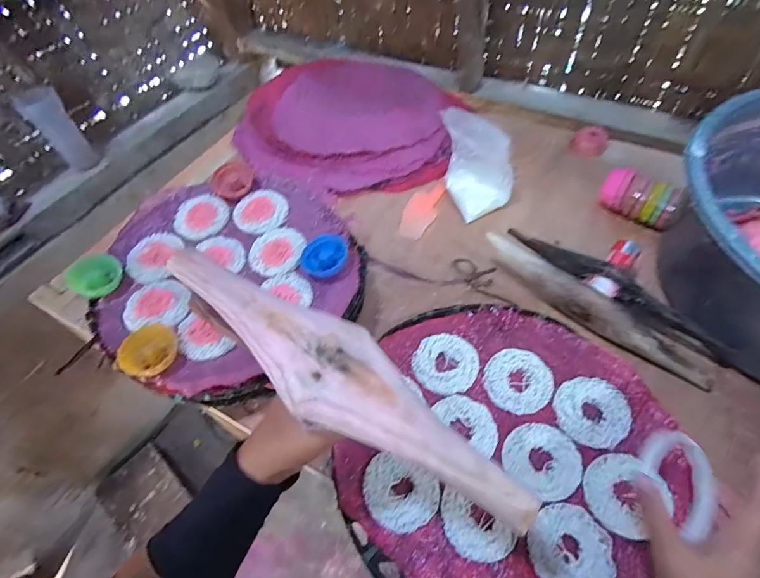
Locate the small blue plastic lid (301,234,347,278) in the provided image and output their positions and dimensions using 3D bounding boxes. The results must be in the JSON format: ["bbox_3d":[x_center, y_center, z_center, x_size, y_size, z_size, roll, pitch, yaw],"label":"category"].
[{"bbox_3d":[-0.071,-0.045,0.535,0.064,0.019,0.050,-35,59,-18],"label":"small blue plastic lid"}]

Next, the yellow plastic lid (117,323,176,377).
[{"bbox_3d":[-0.264,0.074,0.468,0.058,0.030,0.060,-2,55,3],"label":"yellow plastic lid"}]

